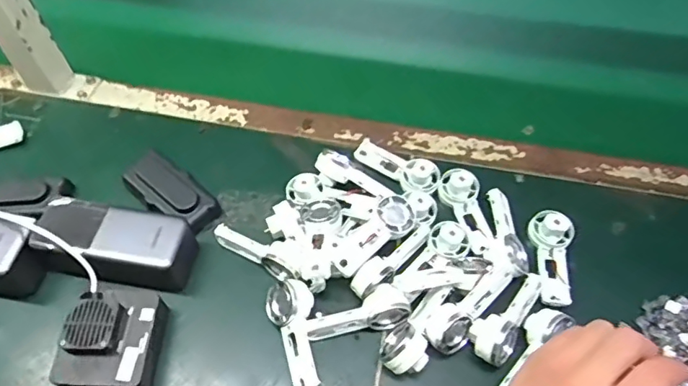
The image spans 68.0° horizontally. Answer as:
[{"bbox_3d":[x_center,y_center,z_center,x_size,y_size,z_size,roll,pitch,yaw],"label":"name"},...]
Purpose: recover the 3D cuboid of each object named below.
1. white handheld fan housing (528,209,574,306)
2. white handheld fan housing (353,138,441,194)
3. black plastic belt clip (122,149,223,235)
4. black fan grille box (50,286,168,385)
[{"bbox_3d":[0.199,0.058,0.482,0.036,0.022,0.091,4,56,2],"label":"white handheld fan housing"},{"bbox_3d":[0.055,-0.030,0.540,0.095,0.033,0.031,30,61,18],"label":"white handheld fan housing"},{"bbox_3d":[-0.175,-0.001,0.521,0.097,0.031,0.048,34,62,20],"label":"black plastic belt clip"},{"bbox_3d":[-0.192,0.124,0.425,0.072,0.046,0.084,4,55,2],"label":"black fan grille box"}]

